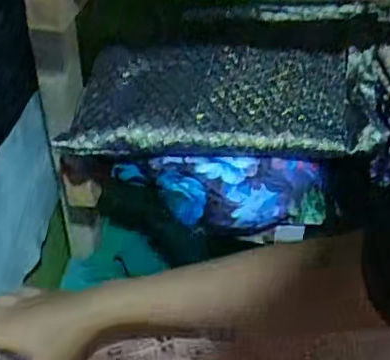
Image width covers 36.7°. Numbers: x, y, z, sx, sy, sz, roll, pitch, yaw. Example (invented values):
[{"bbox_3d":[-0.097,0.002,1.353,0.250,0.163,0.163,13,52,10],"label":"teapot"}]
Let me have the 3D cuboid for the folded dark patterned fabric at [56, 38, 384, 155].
[{"bbox_3d":[0.028,-0.094,0.679,0.343,0.076,0.163,6,38,6],"label":"folded dark patterned fabric"}]

